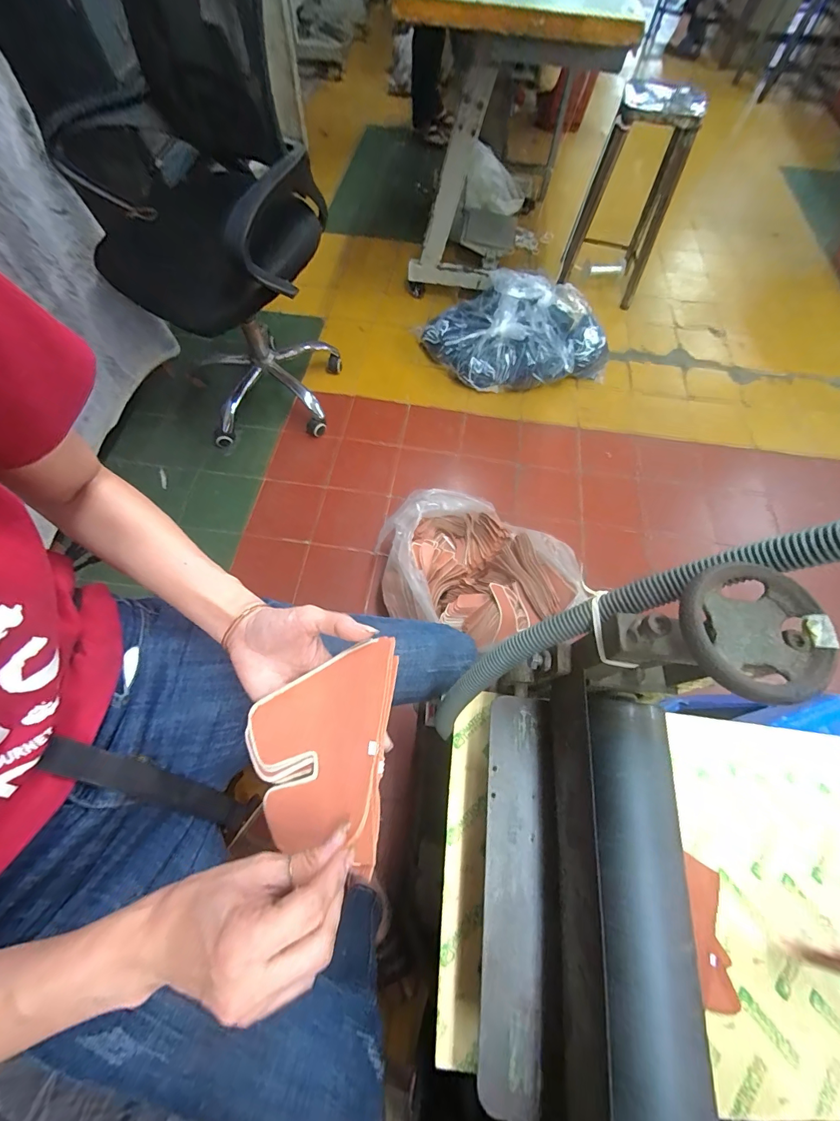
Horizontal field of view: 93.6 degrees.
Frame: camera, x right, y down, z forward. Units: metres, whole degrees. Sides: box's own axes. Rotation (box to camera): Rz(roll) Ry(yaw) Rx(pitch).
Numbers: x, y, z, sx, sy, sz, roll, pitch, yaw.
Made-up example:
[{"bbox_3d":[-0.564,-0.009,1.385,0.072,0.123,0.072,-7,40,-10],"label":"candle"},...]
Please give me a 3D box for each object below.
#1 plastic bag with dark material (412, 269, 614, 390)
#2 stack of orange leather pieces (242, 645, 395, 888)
[{"bbox_3d":[0.328,-0.775,1.397,0.636,0.236,0.347,27,67,11],"label":"plastic bag with dark material"},{"bbox_3d":[-0.077,0.139,0.305,0.108,0.028,0.147,0,74,13],"label":"stack of orange leather pieces"}]

